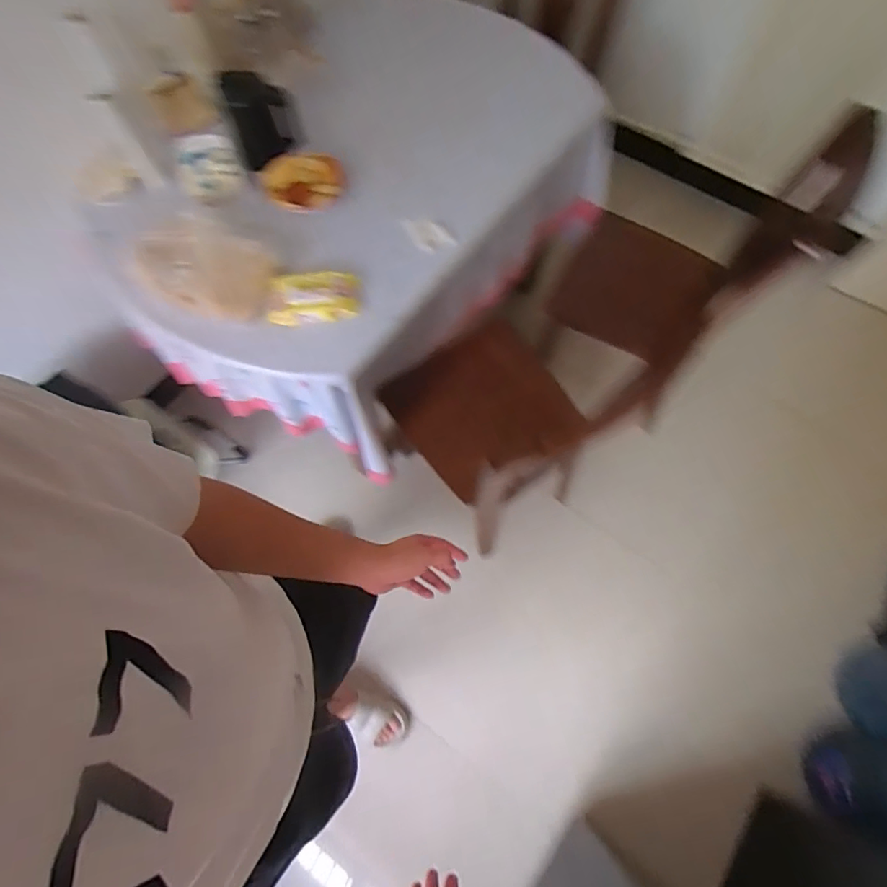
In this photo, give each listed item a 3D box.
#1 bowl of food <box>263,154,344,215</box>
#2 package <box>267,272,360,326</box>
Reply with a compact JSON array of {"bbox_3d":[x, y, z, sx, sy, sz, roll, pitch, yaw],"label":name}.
[{"bbox_3d":[-0.312,-0.595,1.092,0.177,0.053,0.177,1,69,-3],"label":"bowl of food"},{"bbox_3d":[-0.266,-0.293,1.000,0.184,0.051,0.101,-5,69,-5],"label":"package"}]

